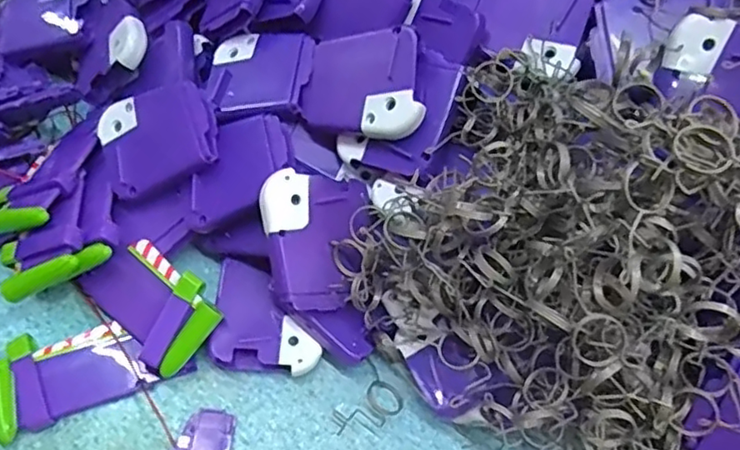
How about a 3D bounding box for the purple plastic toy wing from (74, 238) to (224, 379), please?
[{"bbox_3d":[-0.106,0.035,0.296,0.069,0.012,0.042,35,87,25],"label":"purple plastic toy wing"}]

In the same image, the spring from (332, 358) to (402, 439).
[{"bbox_3d":[0.000,0.085,0.291,0.026,0.005,0.036,33,64,15],"label":"spring"}]

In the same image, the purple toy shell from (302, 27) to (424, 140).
[{"bbox_3d":[-0.005,-0.065,0.291,0.060,0.008,0.050,-3,80,30],"label":"purple toy shell"}]

